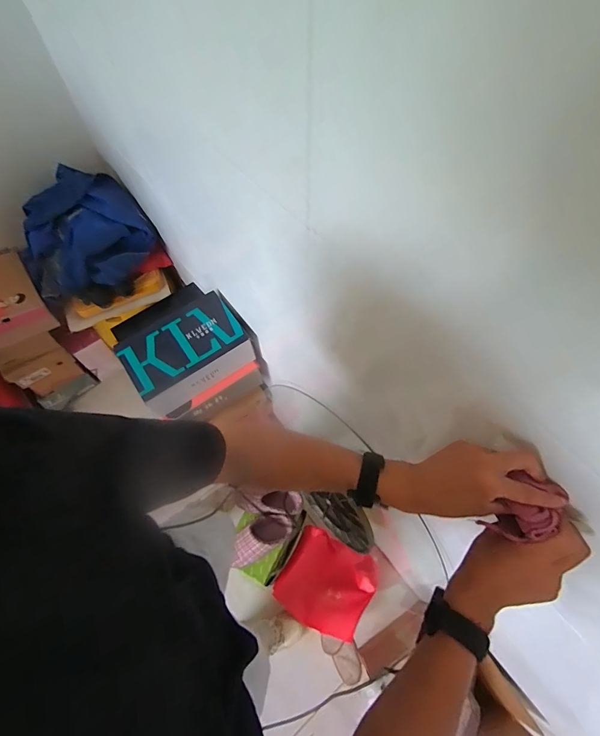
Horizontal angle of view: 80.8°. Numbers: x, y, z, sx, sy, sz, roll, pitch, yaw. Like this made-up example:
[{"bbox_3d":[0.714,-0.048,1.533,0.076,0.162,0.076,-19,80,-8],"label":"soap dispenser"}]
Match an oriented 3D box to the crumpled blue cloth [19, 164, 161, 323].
[{"bbox_3d":[-0.807,-0.475,1.305,0.471,0.228,0.387,-39,68,-18],"label":"crumpled blue cloth"}]

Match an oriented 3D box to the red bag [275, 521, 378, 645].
[{"bbox_3d":[0.092,0.783,1.286,0.302,0.114,0.293,28,66,15],"label":"red bag"}]

